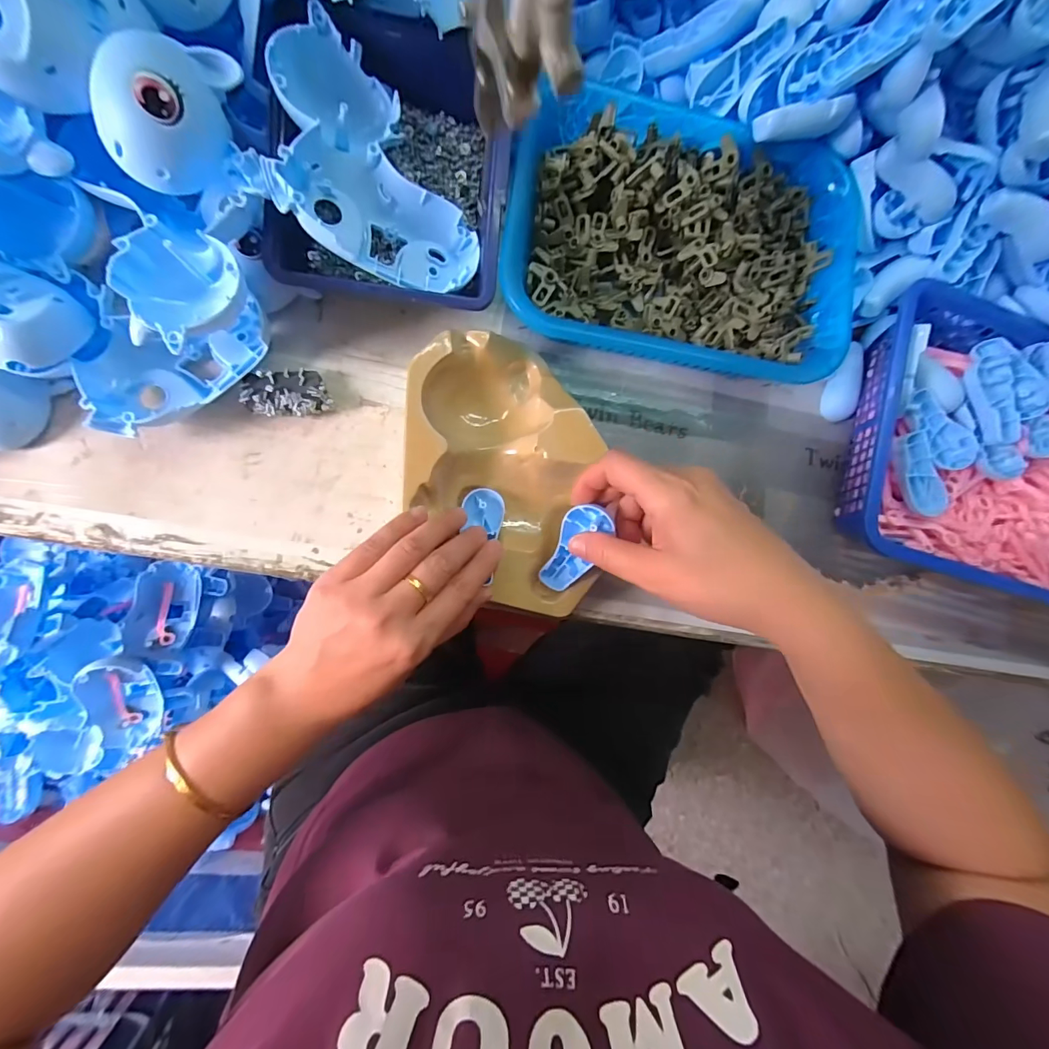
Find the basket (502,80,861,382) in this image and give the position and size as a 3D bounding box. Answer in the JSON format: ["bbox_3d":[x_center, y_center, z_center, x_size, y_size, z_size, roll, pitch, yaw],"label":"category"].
[{"bbox_3d":[0.121,-0.217,0.337,0.267,0.054,0.197,8,86,-8],"label":"basket"}]

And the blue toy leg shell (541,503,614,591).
[{"bbox_3d":[0.033,0.017,0.292,0.030,0.022,0.068,22,123,-6],"label":"blue toy leg shell"}]

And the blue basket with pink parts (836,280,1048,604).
[{"bbox_3d":[0.401,-0.051,0.365,0.294,0.063,0.215,16,85,-7],"label":"blue basket with pink parts"}]

